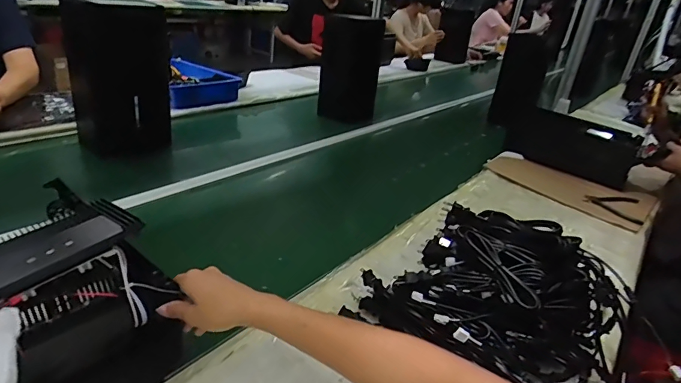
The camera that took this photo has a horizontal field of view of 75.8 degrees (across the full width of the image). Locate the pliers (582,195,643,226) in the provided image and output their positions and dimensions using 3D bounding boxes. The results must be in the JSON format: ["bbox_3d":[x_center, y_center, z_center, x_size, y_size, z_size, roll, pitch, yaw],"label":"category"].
[{"bbox_3d":[0.739,0.032,1.167,0.141,0.011,0.151,28,33,34],"label":"pliers"}]

